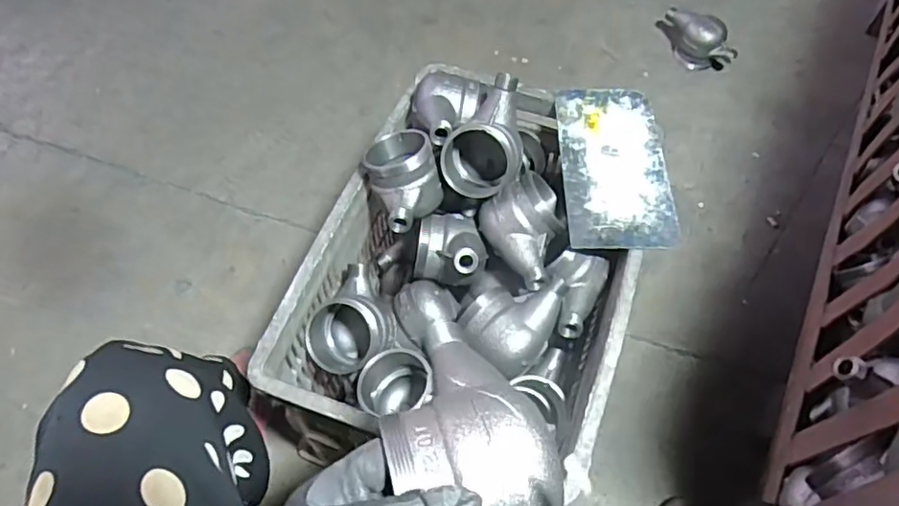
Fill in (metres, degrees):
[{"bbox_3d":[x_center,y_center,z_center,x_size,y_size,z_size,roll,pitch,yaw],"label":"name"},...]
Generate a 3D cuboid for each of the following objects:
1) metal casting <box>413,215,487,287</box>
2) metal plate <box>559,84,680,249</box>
[{"bbox_3d":[0.003,-0.007,0.735,0.083,0.090,0.098,14,58,7],"label":"metal casting"},{"bbox_3d":[0.200,-0.110,0.747,0.122,0.006,0.245,0,57,3],"label":"metal plate"}]

